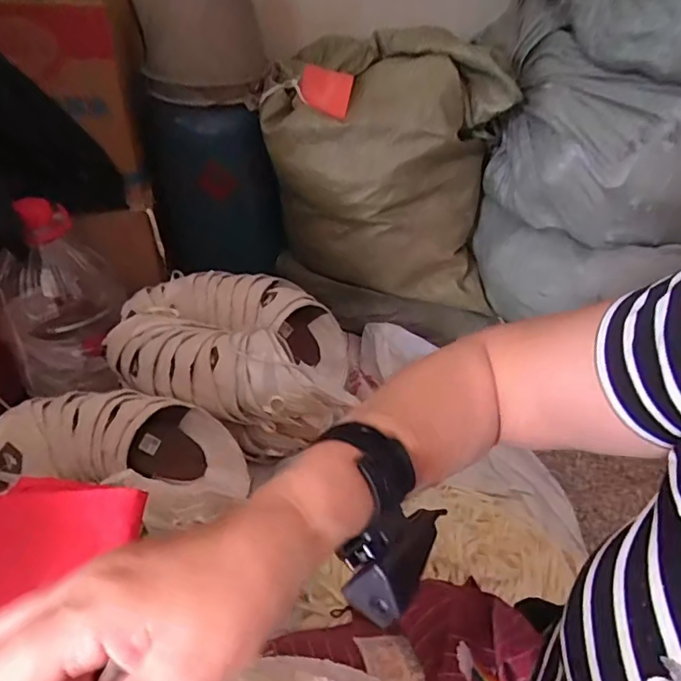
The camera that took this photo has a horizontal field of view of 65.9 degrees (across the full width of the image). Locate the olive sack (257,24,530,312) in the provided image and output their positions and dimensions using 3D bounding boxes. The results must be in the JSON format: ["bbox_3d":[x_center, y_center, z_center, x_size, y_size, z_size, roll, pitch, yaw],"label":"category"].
[{"bbox_3d":[0.108,-0.372,1.193,0.498,0.527,0.306,3,39,1],"label":"olive sack"}]

